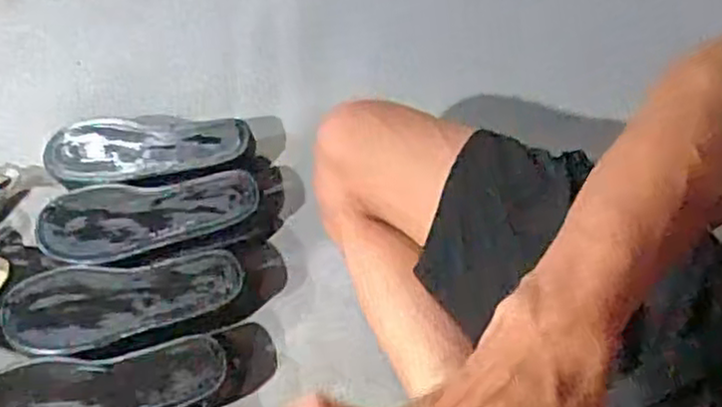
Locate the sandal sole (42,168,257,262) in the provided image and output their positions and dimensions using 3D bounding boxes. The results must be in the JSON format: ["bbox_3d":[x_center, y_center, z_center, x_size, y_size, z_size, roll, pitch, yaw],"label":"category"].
[{"bbox_3d":[-0.232,0.014,0.790,0.234,0.021,0.092,-6,52,0],"label":"sandal sole"}]

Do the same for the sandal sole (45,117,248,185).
[{"bbox_3d":[-0.251,-0.068,0.848,0.245,0.028,0.094,-4,53,4],"label":"sandal sole"}]

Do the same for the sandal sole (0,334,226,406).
[{"bbox_3d":[-0.248,0.187,0.695,0.234,0.036,0.092,-10,53,0],"label":"sandal sole"}]

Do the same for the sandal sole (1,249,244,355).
[{"bbox_3d":[-0.242,0.097,0.734,0.240,0.015,0.091,-7,53,2],"label":"sandal sole"}]

